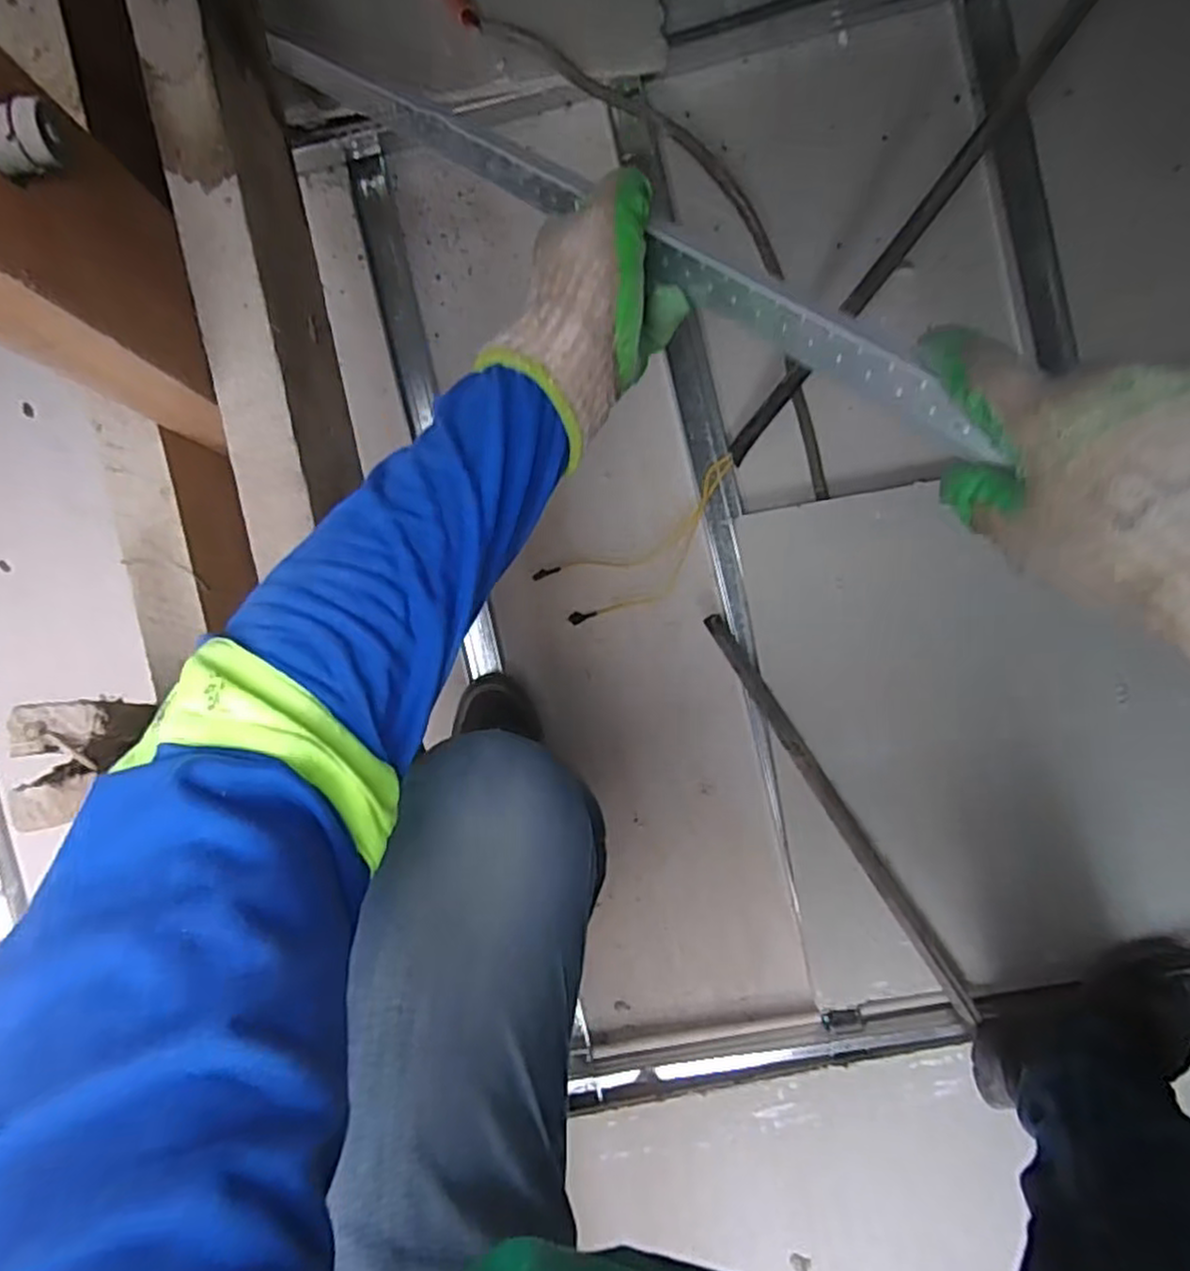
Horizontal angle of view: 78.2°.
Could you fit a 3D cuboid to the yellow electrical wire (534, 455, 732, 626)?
[{"bbox_3d":[0.072,-0.103,0.913,0.275,0.015,0.107,-31,91,2],"label":"yellow electrical wire"}]

